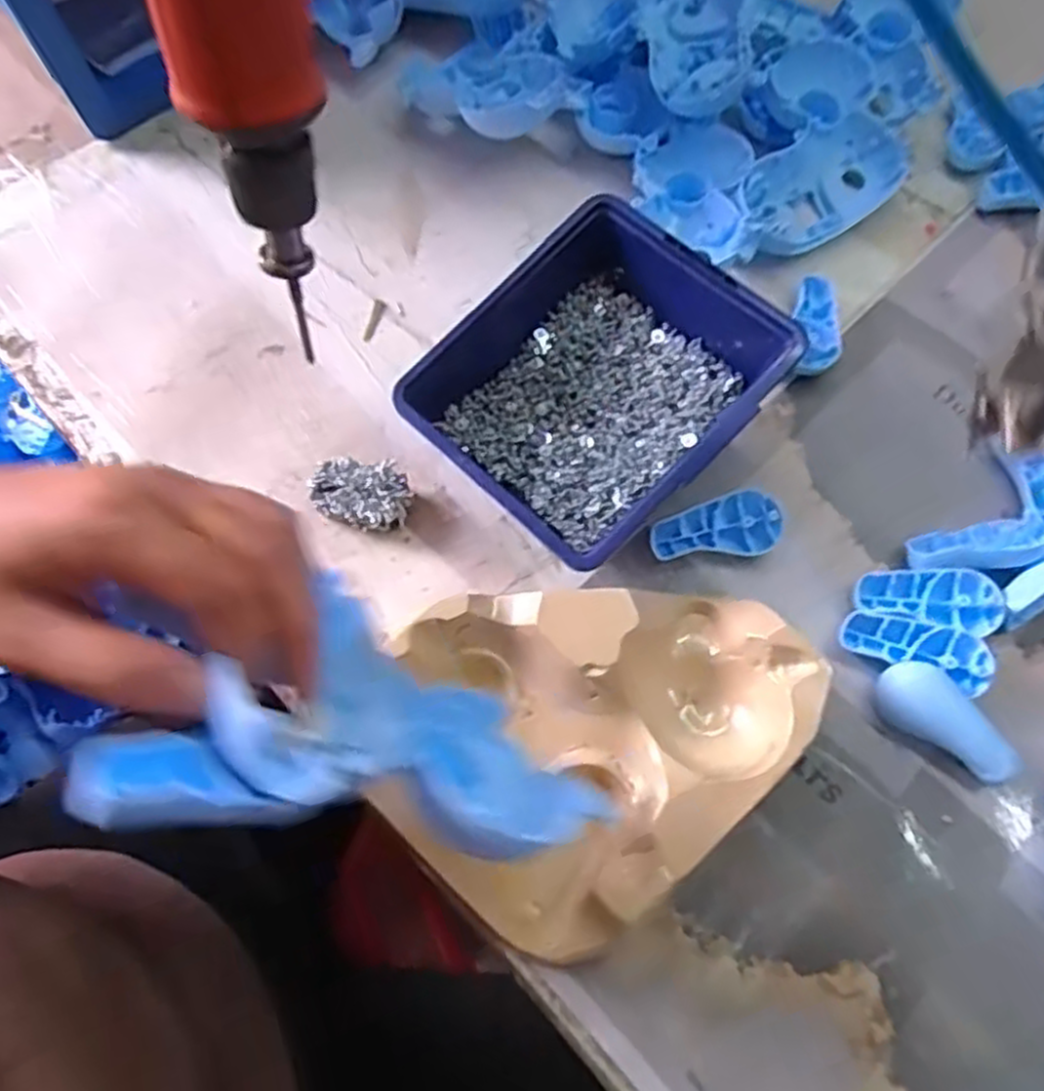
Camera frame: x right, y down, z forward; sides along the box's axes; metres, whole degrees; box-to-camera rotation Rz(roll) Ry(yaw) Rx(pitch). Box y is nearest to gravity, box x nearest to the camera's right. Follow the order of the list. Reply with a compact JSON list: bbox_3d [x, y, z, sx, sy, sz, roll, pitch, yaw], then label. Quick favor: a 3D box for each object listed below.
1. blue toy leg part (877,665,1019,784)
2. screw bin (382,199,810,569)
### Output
[{"bbox_3d":[0.205,0.083,0.370,0.067,0.014,0.032,34,73,15],"label":"blue toy leg part"},{"bbox_3d":[0.043,-0.083,0.416,0.177,0.073,0.146,-41,72,-13],"label":"screw bin"}]

